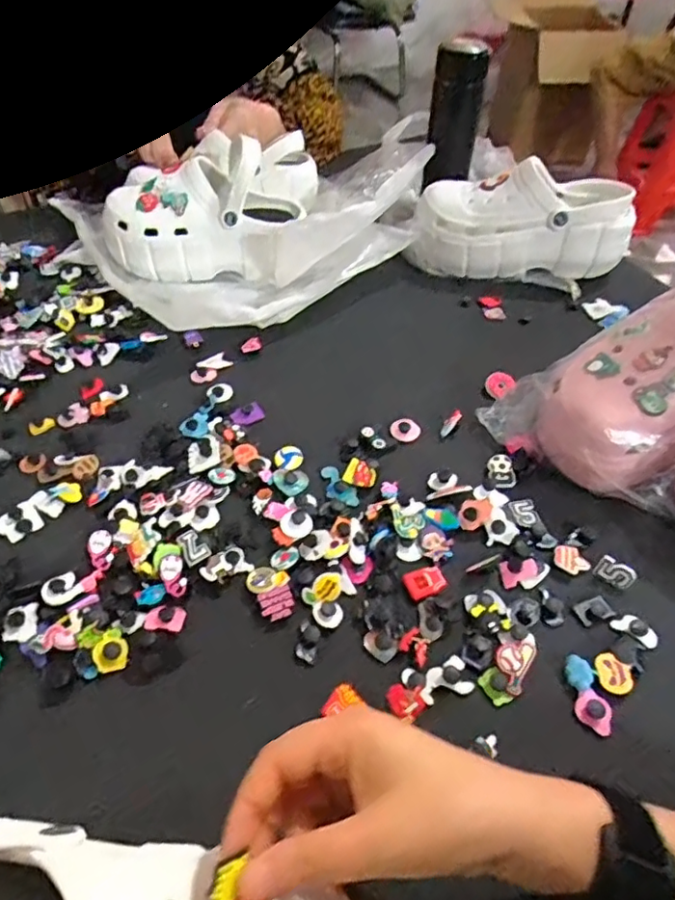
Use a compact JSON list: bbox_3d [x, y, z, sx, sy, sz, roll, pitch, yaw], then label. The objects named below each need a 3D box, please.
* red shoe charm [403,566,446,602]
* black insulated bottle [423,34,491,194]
[{"bbox_3d":[0.065,0.097,0.422,0.028,0.005,0.021,-16,51,-15],"label":"red shoe charm"},{"bbox_3d":[0.149,-0.425,0.729,0.055,0.156,0.056,0,49,-2],"label":"black insulated bottle"}]

